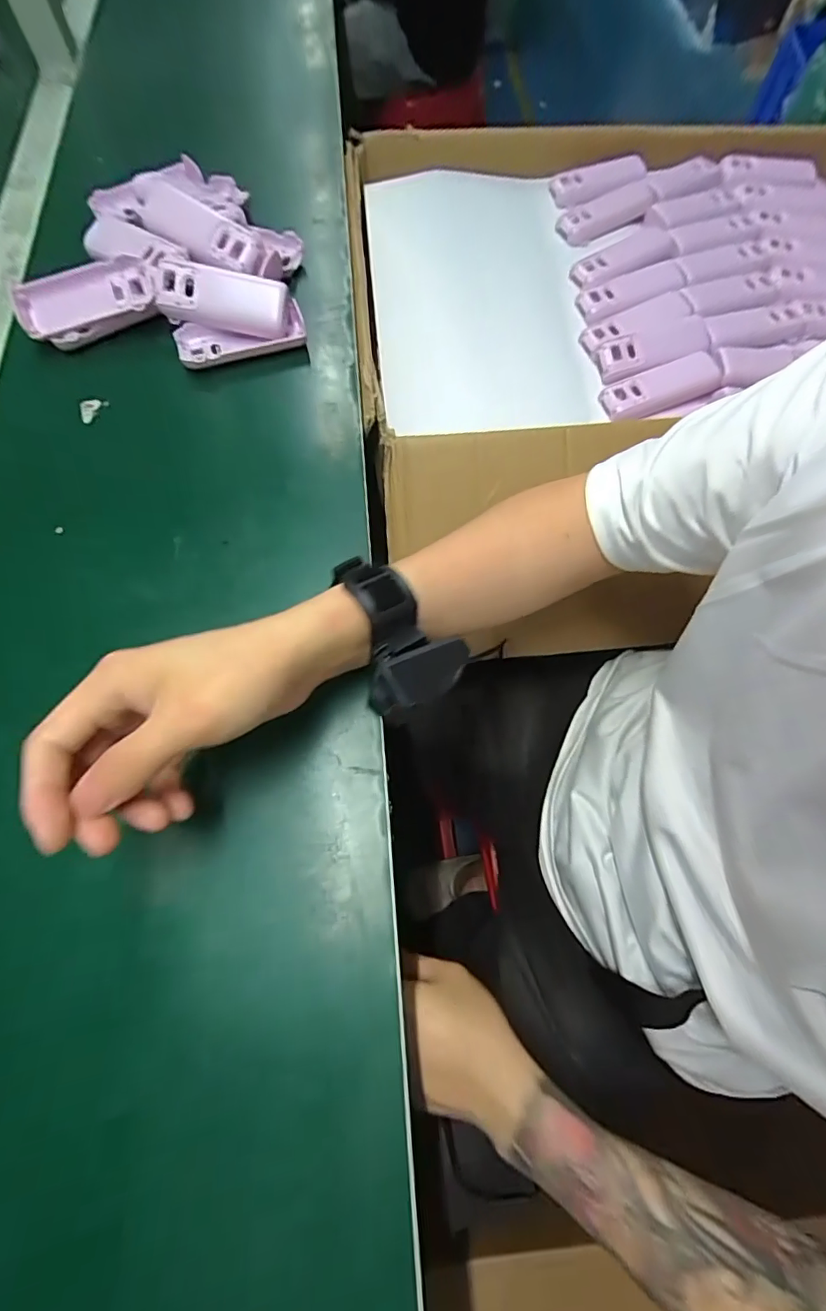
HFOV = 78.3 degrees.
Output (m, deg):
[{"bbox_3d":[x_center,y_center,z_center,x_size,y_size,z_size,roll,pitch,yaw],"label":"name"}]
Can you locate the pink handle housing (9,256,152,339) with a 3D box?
[{"bbox_3d":[-0.276,-0.299,0.434,0.109,0.033,0.044,-17,70,-6],"label":"pink handle housing"}]

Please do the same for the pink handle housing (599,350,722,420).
[{"bbox_3d":[0.239,-0.257,0.488,0.112,0.020,0.038,-19,71,-7],"label":"pink handle housing"}]

